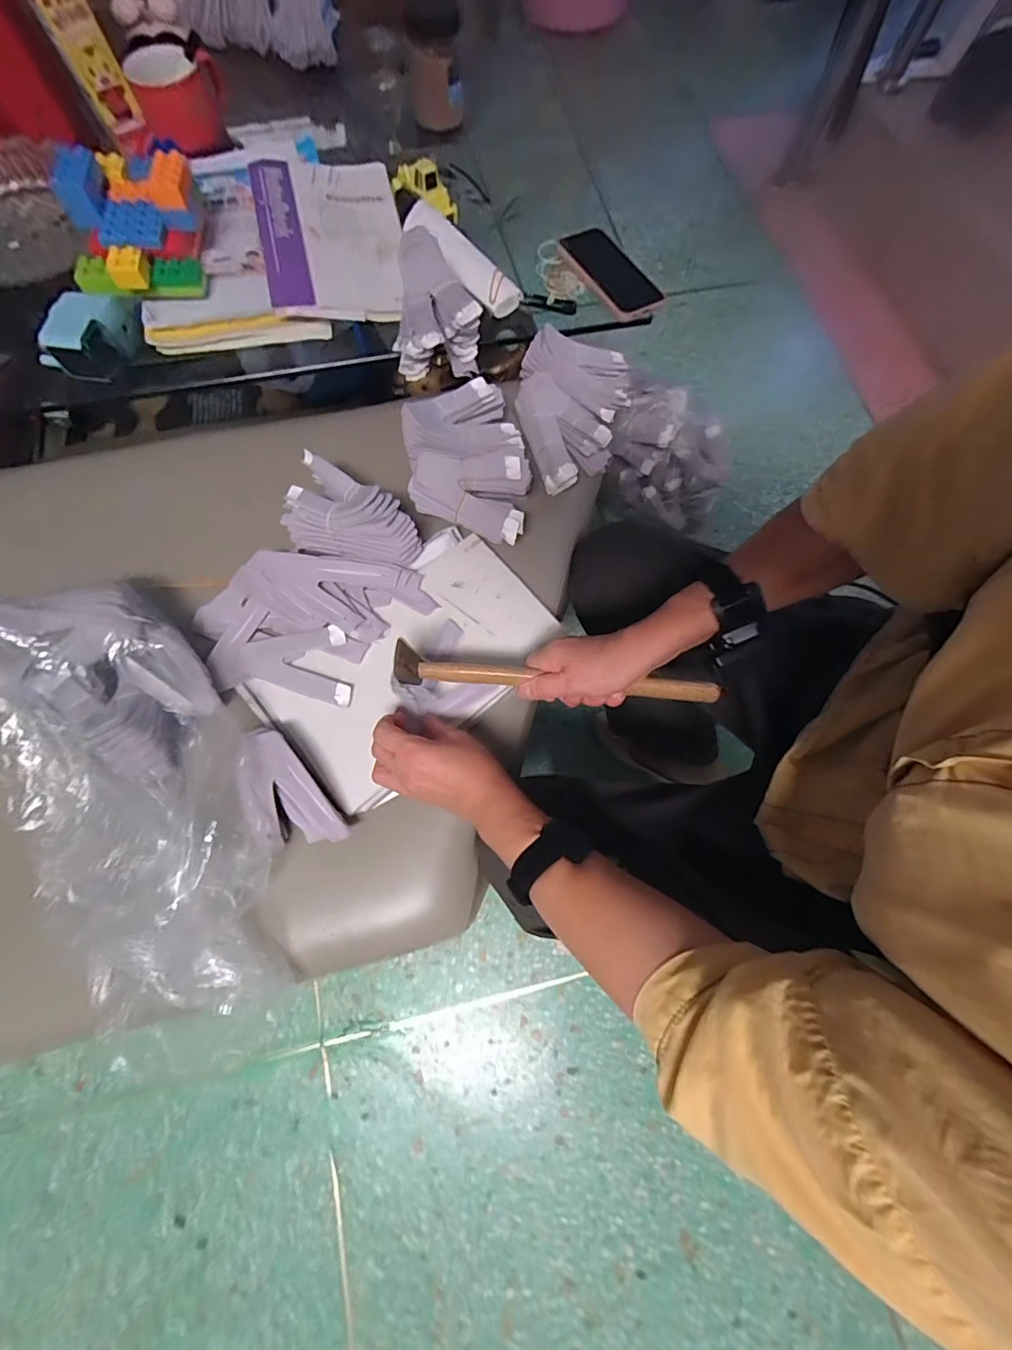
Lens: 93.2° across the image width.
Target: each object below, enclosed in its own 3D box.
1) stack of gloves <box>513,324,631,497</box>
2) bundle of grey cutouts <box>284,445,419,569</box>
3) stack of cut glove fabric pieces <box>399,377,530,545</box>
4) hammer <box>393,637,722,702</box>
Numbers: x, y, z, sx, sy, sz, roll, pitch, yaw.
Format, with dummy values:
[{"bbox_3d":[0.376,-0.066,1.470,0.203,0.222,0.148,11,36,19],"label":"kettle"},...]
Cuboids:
[{"bbox_3d":[0.082,-0.313,0.583,0.134,0.051,0.186,6,85,-14],"label":"stack of gloves"},{"bbox_3d":[-0.164,-0.168,0.507,0.145,0.070,0.084,23,73,6],"label":"bundle of grey cutouts"},{"bbox_3d":[-0.042,-0.239,0.538,0.134,0.063,0.195,-5,72,-3],"label":"stack of cut glove fabric pieces"},{"bbox_3d":[0.045,0.004,0.423,0.284,0.057,0.021,5,69,0],"label":"hammer"}]

